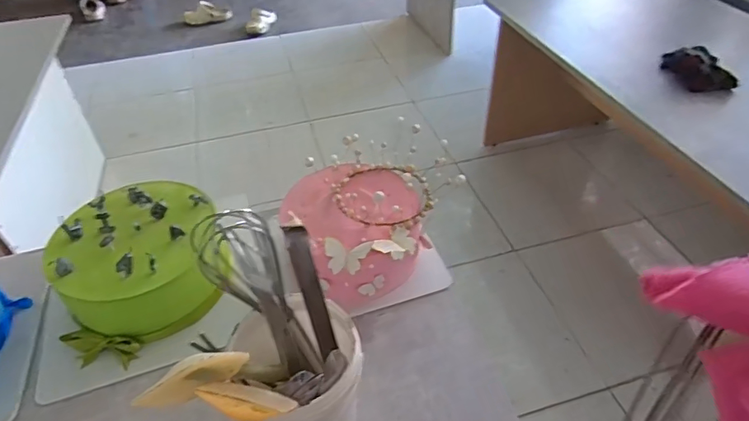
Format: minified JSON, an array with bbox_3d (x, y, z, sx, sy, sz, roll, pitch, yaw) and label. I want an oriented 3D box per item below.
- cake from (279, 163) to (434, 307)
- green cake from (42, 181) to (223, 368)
[{"bbox_3d":[-0.014,0.015,0.628,0.193,0.095,0.163,-25,49,-20],"label":"cake"},{"bbox_3d":[-0.284,0.061,0.604,0.192,0.096,0.189,-19,47,-15],"label":"green cake"}]

